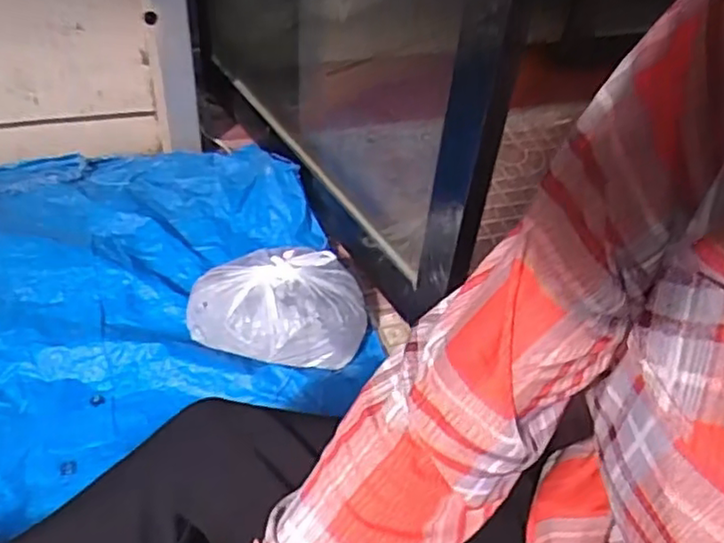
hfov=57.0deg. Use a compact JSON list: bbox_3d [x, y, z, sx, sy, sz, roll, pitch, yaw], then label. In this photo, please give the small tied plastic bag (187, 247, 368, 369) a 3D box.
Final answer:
[{"bbox_3d":[-0.124,0.039,1.051,0.267,0.088,0.219,10,44,5],"label":"small tied plastic bag"}]

